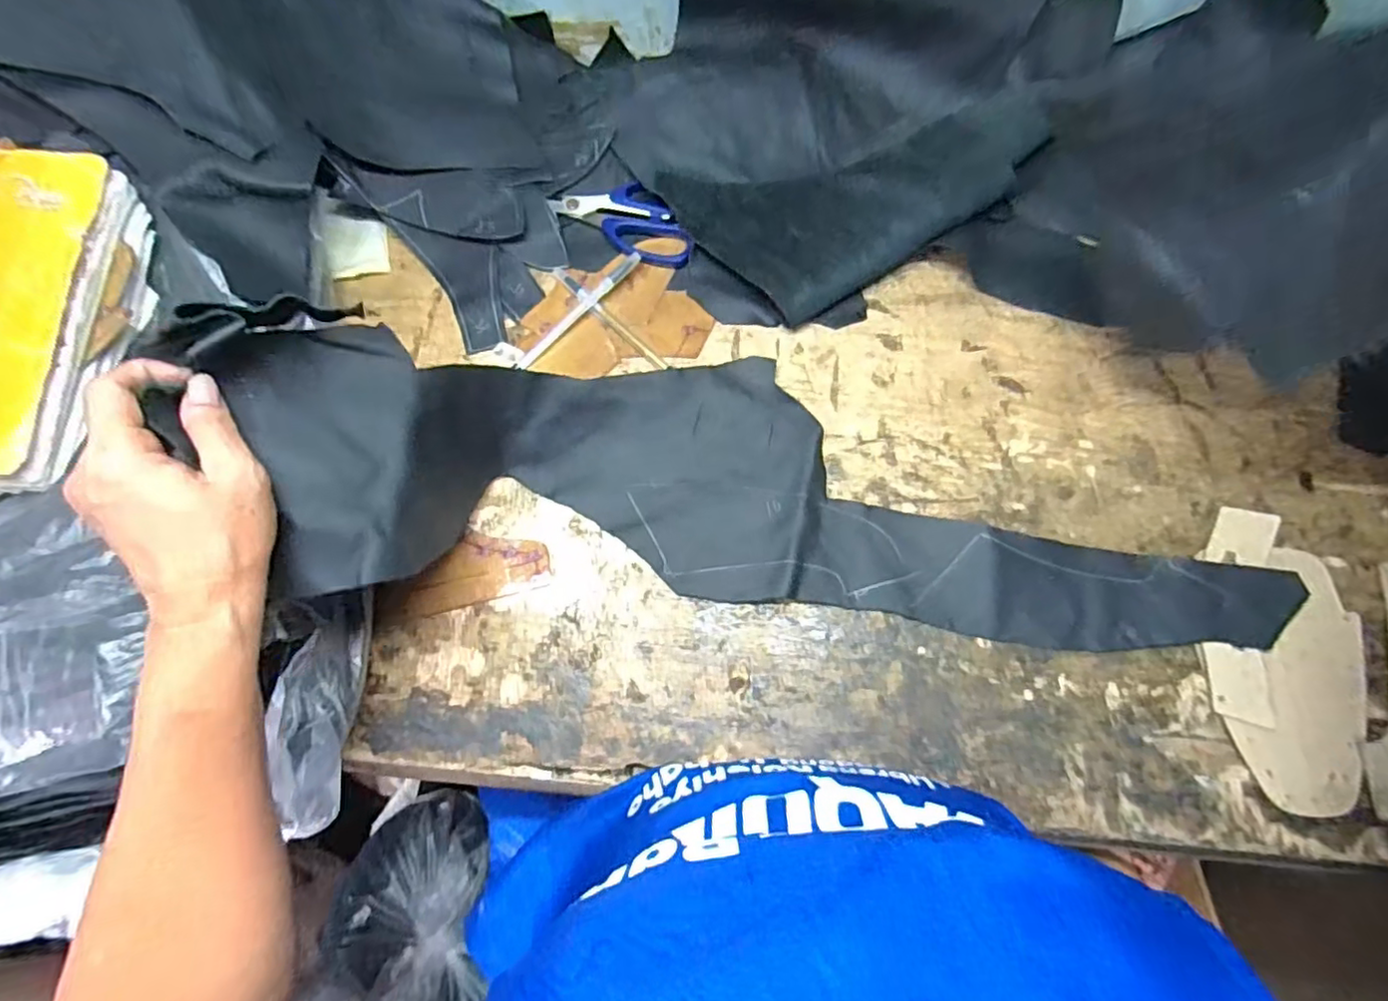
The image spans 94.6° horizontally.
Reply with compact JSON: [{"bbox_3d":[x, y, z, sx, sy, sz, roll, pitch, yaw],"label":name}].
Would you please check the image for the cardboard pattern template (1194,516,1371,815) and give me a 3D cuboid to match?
[{"bbox_3d":[0.387,0.102,0.419,0.094,0.006,0.185,12,73,6],"label":"cardboard pattern template"}]

